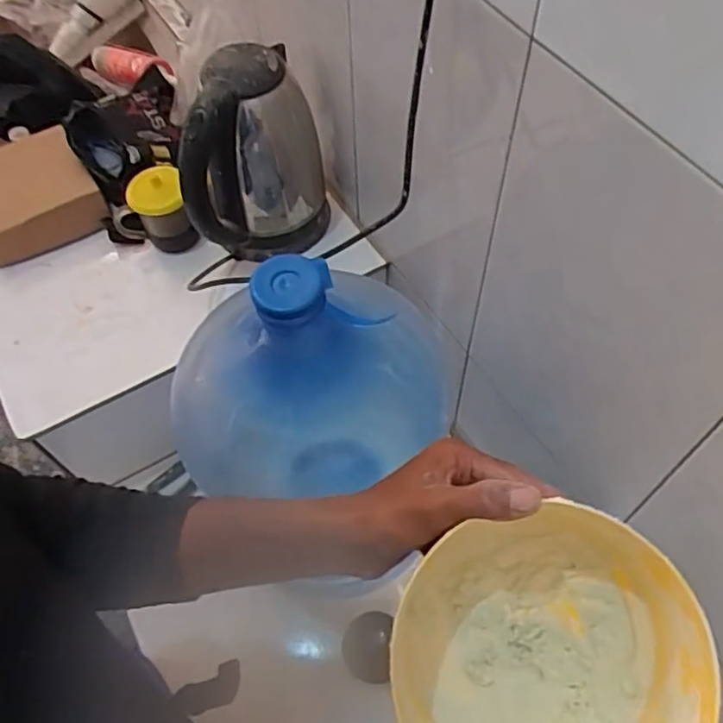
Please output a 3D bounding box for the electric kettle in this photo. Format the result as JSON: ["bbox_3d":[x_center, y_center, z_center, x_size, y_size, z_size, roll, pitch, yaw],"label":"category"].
[{"bbox_3d":[-0.126,-0.232,0.798,0.157,0.233,0.140,-6,58,-1],"label":"electric kettle"}]

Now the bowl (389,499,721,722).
[{"bbox_3d":[0.108,0.180,0.403,0.180,0.095,0.175,-2,75,8],"label":"bowl"}]

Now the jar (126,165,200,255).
[{"bbox_3d":[-0.253,-0.185,0.859,0.068,0.098,0.081,-23,60,-12],"label":"jar"}]

